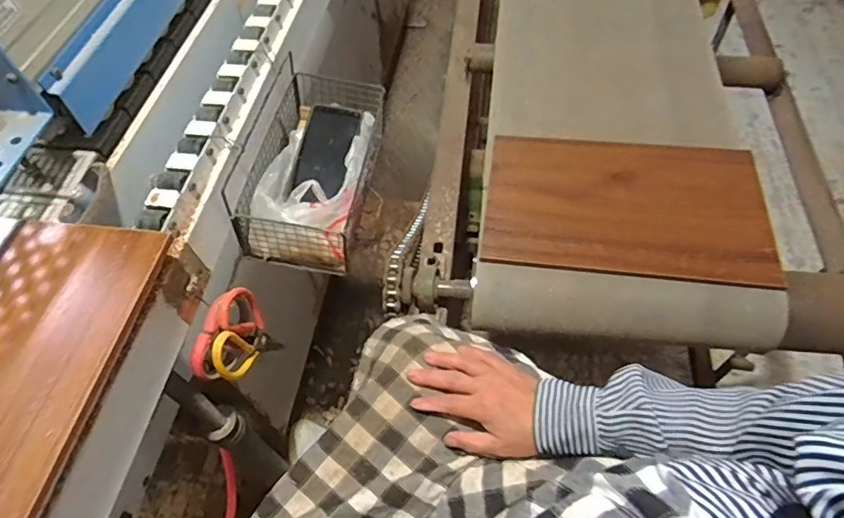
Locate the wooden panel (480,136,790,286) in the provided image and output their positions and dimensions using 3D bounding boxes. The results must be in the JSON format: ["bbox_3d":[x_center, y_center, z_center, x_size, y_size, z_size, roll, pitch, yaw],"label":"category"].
[{"bbox_3d":[0.286,-0.082,0.737,0.377,0.010,0.233,6,59,6],"label":"wooden panel"}]

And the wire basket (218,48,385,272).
[{"bbox_3d":[-0.136,-0.128,0.684,0.127,0.121,0.262,6,57,5],"label":"wire basket"}]

